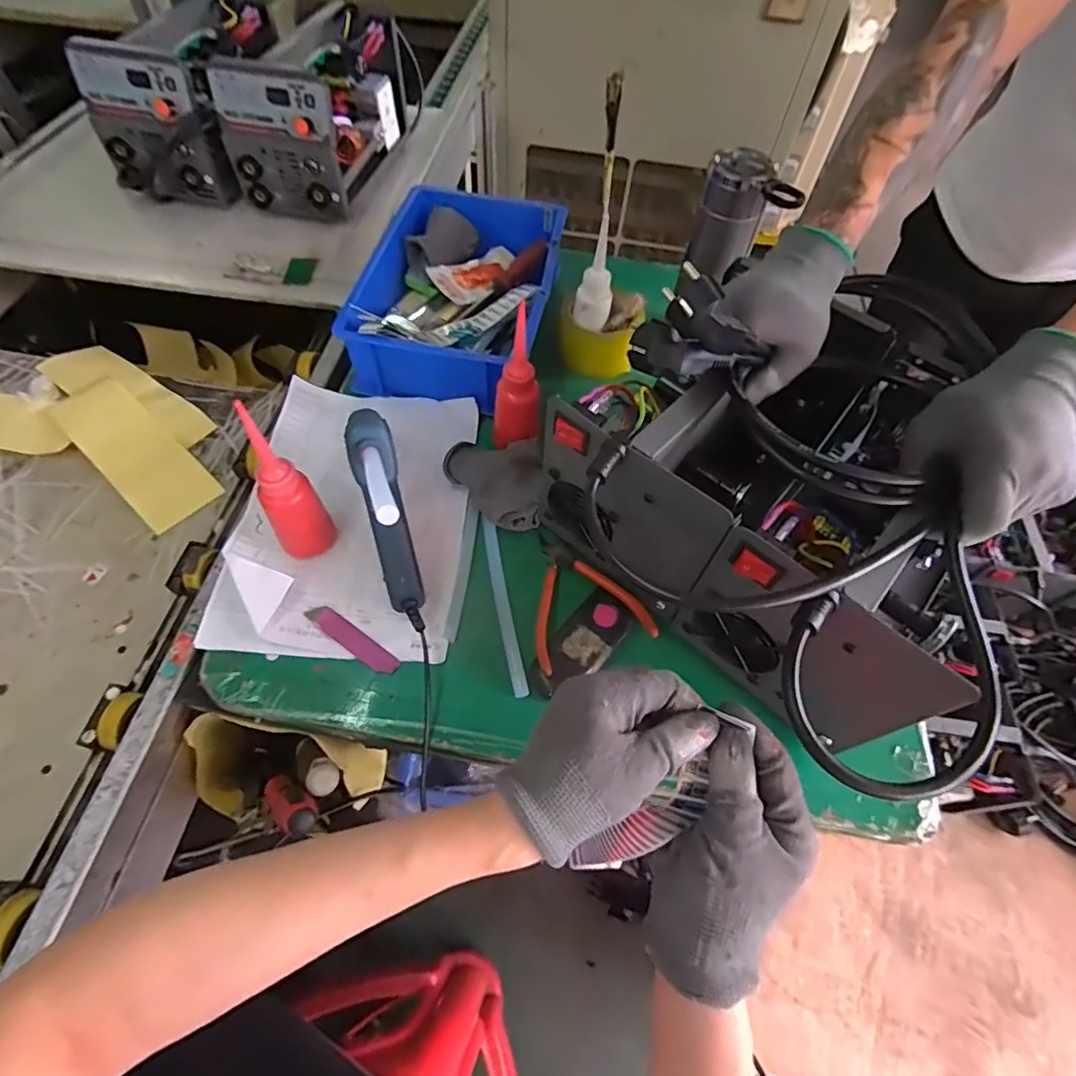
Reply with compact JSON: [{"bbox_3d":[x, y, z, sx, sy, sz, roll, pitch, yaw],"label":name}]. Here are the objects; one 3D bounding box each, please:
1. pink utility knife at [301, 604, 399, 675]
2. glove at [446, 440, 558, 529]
[{"bbox_3d":[-0.158,0.086,0.466,0.092,0.007,0.019,31,62,15],"label":"pink utility knife"},{"bbox_3d":[-0.033,-0.061,0.539,0.079,0.035,0.116,-36,67,-22],"label":"glove"}]

